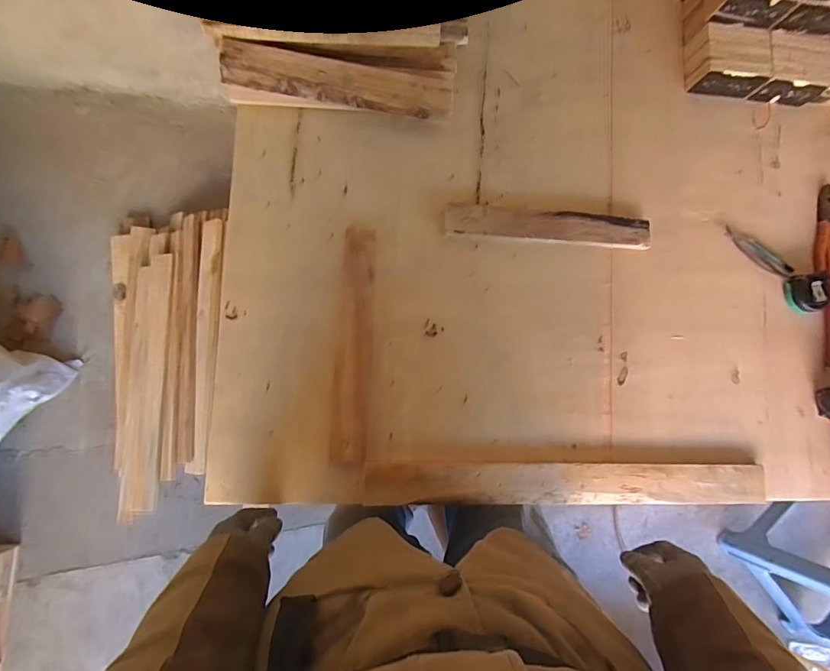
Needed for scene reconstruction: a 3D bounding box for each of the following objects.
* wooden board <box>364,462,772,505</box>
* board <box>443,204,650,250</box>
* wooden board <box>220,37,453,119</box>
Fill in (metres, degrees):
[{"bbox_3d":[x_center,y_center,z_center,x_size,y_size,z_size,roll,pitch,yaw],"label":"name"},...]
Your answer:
[{"bbox_3d":[0.246,0.229,0.657,0.636,0.023,0.058,2,82,-6],"label":"wooden board"},{"bbox_3d":[0.221,-0.180,0.701,0.344,0.022,0.053,3,82,-6],"label":"board"},{"bbox_3d":[-0.114,-0.391,0.658,0.342,0.014,0.060,5,110,-8],"label":"wooden board"}]

